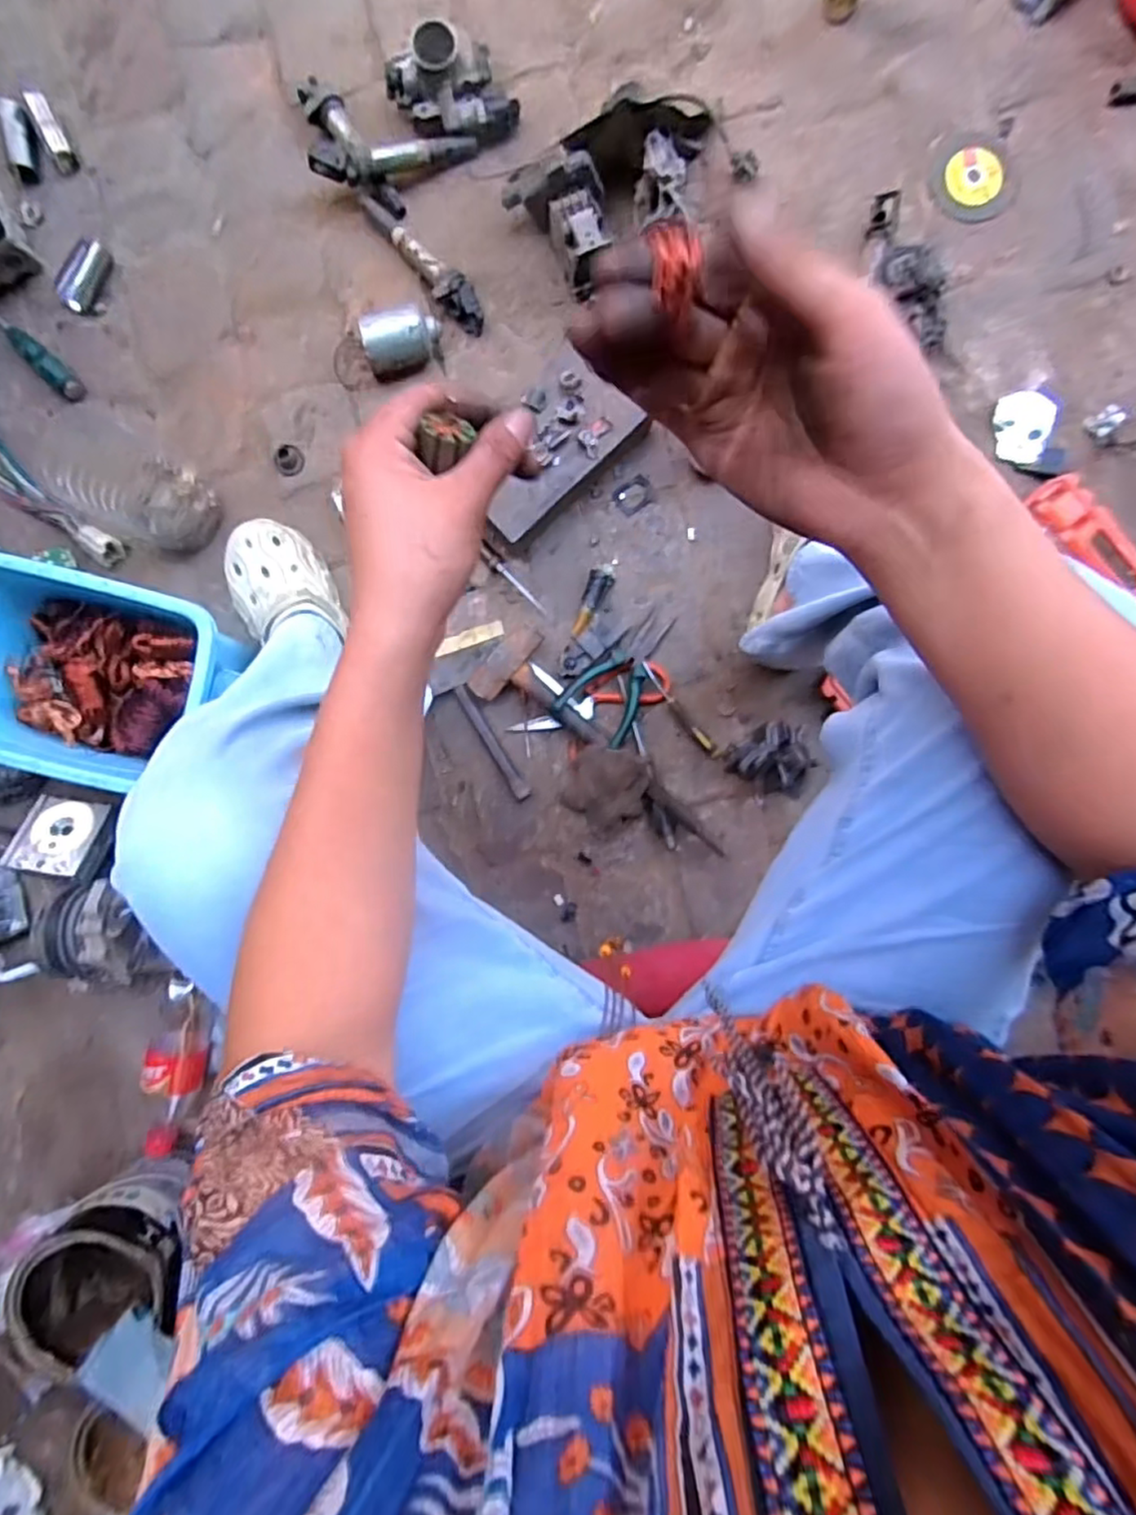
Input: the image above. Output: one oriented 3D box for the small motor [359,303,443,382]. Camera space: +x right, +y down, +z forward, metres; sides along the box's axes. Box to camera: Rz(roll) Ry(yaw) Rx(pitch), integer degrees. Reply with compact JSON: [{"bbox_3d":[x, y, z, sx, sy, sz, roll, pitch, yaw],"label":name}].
[{"bbox_3d":[-0.190,-0.484,0.757,0.088,0.059,0.059,-14,94,1],"label":"small motor"}]

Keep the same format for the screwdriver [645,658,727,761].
[{"bbox_3d":[0.138,-0.056,0.798,0.015,0.014,0.147,-41,92,1],"label":"screwdriver"}]

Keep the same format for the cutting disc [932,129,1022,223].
[{"bbox_3d":[0.481,-0.683,0.768,0.097,0.011,0.099,0,92,3],"label":"cutting disc"}]

